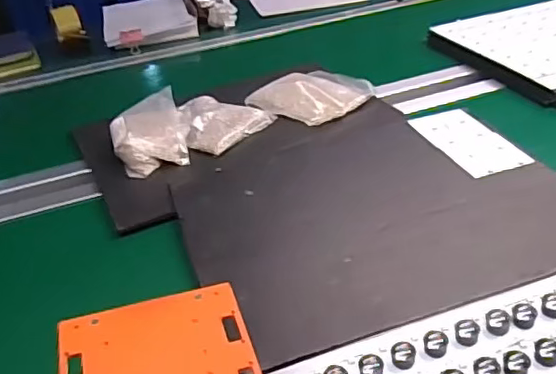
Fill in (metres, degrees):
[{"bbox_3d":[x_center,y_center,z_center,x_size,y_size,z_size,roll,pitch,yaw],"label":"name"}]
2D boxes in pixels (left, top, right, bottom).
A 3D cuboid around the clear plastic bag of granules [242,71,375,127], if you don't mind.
[{"bbox_3d":[0.053,-0.155,0.997,0.175,0.030,0.155,22,42,37],"label":"clear plastic bag of granules"}]

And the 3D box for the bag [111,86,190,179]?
[{"bbox_3d":[-0.202,-0.081,0.902,0.116,0.056,0.151,-13,33,-10],"label":"bag"}]

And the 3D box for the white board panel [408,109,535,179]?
[{"bbox_3d":[0.279,-0.071,0.857,0.092,0.007,0.183,-18,36,-10],"label":"white board panel"}]

